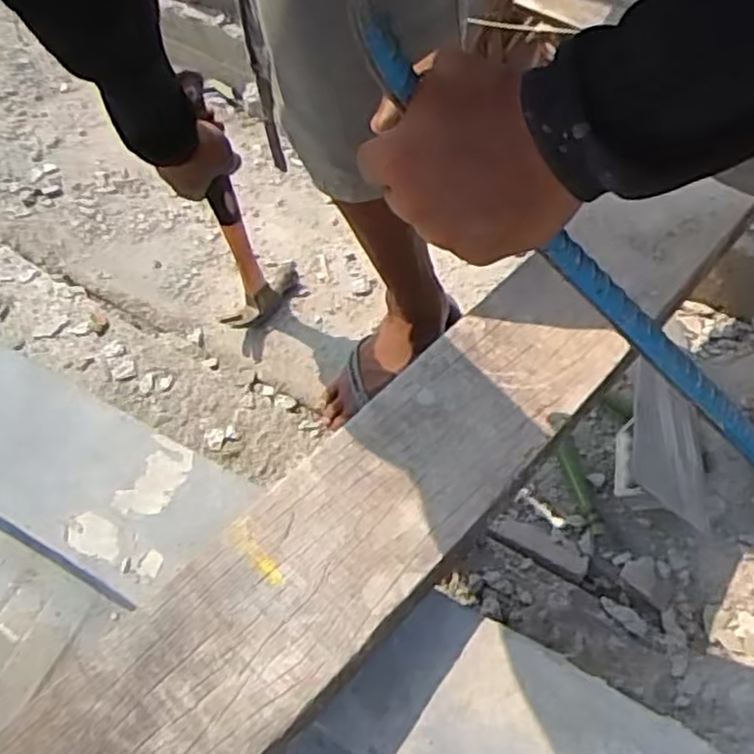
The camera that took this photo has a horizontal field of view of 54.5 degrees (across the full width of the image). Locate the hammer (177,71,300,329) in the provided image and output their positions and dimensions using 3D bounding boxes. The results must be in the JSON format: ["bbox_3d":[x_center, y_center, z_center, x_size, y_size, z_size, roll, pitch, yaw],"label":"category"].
[{"bbox_3d":[-0.152,-0.176,0.780,0.028,0.317,0.113,31,63,26],"label":"hammer"}]

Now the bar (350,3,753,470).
[{"bbox_3d":[0.263,0.063,0.472,0.758,0.023,0.016,40,61,-19],"label":"bar"}]

